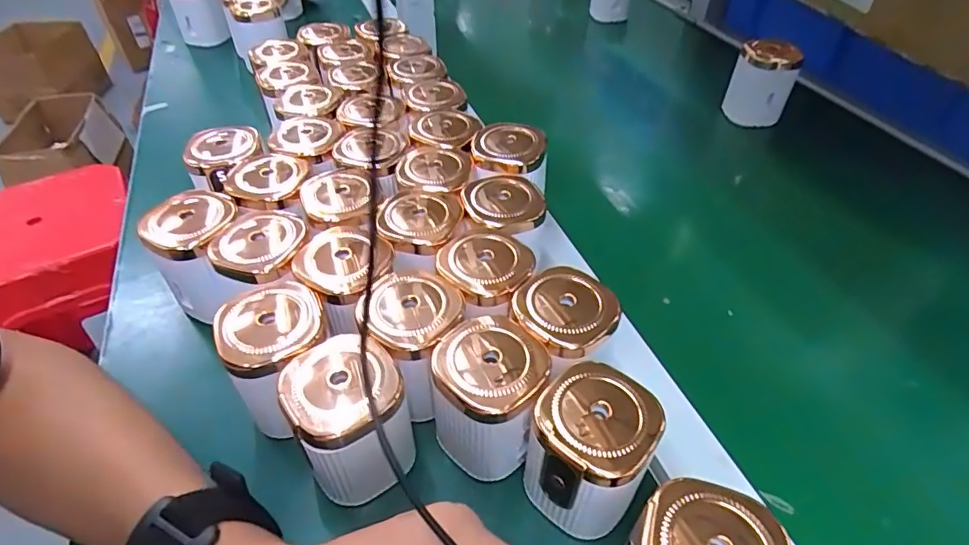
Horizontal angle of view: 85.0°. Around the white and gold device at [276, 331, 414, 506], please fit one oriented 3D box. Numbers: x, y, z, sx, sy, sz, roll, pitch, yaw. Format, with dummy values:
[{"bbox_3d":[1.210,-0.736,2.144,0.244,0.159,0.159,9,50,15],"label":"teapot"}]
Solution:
[{"bbox_3d":[-0.067,0.080,0.279,0.054,0.084,0.054,-1,44,1],"label":"white and gold device"}]

